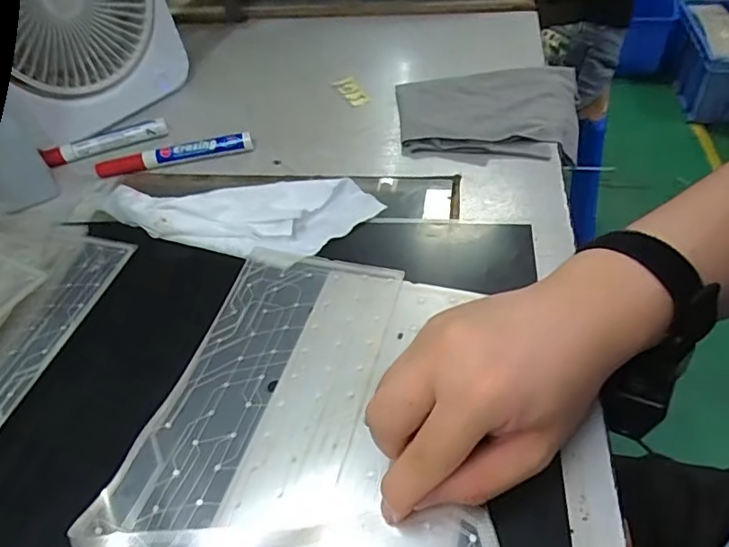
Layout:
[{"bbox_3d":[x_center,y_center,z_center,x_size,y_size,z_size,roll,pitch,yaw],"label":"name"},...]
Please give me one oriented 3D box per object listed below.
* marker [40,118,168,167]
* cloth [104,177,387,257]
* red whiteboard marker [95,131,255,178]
[{"bbox_3d":[-0.244,-0.124,0.497,0.113,0.015,0.015,-18,47,-11],"label":"marker"},{"bbox_3d":[-0.100,-0.049,0.402,0.211,0.021,0.078,1,46,7],"label":"cloth"},{"bbox_3d":[-0.171,-0.107,0.474,0.139,0.018,0.016,-8,46,-1],"label":"red whiteboard marker"}]

